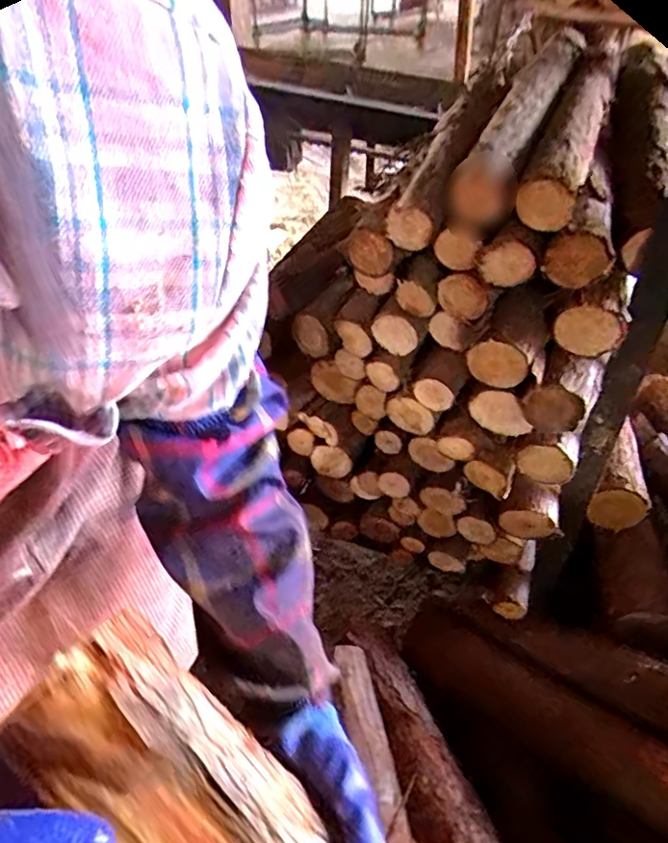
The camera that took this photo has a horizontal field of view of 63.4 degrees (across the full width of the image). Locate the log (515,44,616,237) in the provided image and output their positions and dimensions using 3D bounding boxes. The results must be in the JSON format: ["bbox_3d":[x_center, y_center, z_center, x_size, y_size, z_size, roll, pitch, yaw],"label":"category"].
[{"bbox_3d":[0.336,-0.416,0.749,0.067,0.070,0.552,18,47,16],"label":"log"}]

